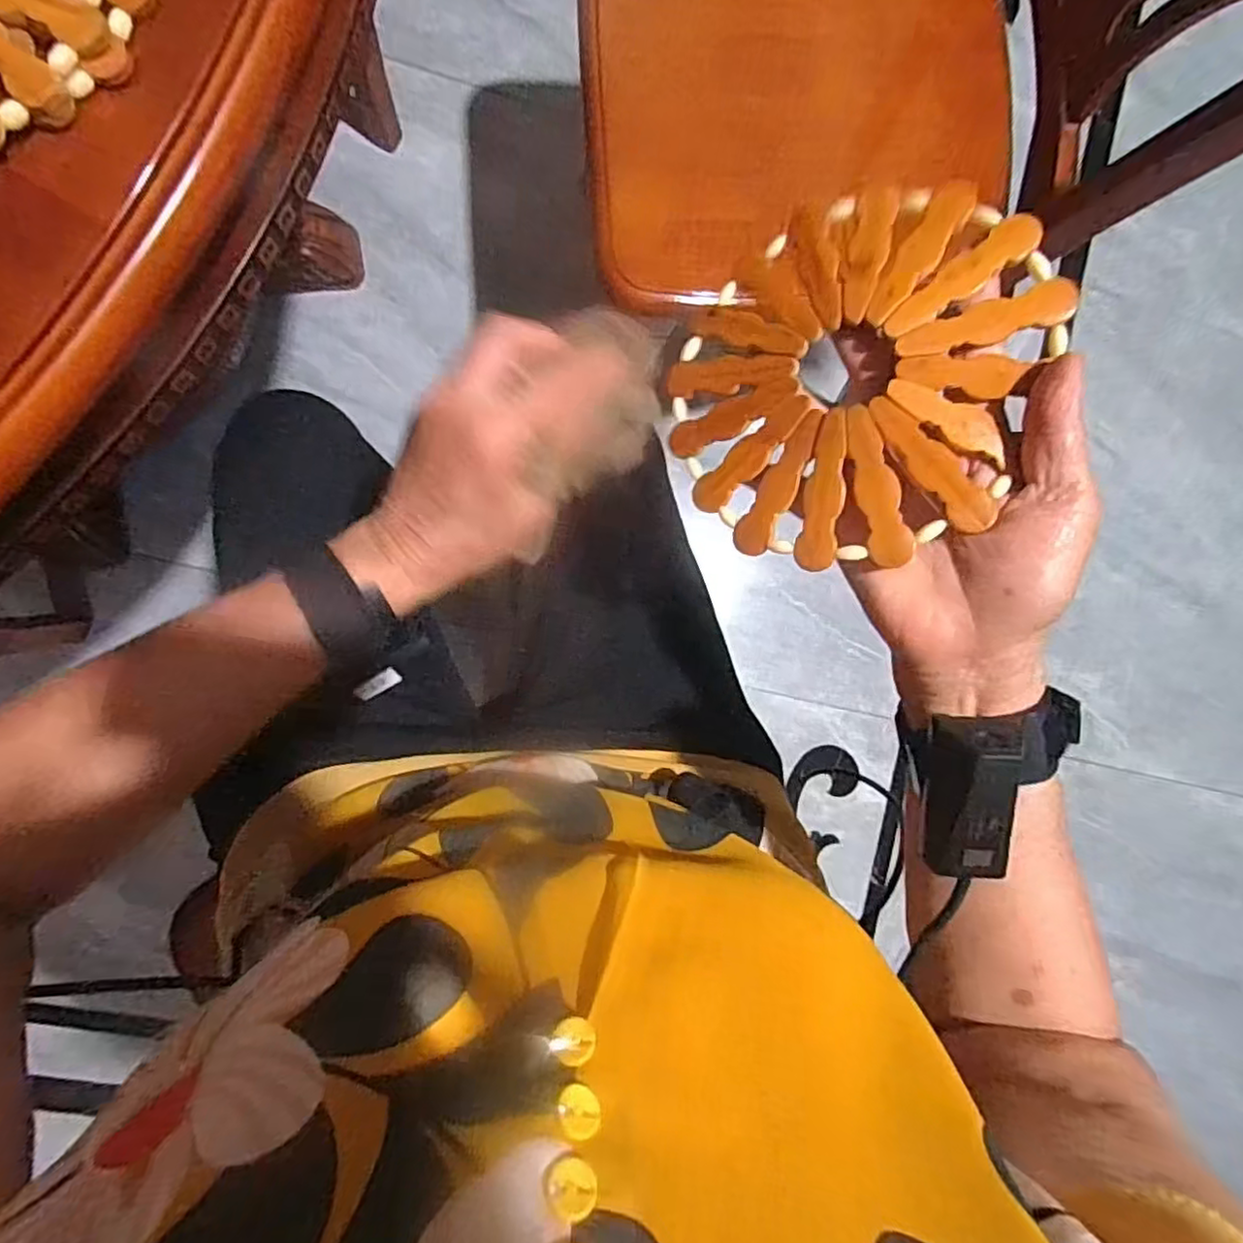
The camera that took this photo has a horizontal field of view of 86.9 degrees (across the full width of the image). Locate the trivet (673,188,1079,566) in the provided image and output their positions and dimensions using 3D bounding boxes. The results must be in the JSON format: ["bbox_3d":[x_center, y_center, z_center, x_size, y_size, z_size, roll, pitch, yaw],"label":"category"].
[{"bbox_3d":[0.095,-0.108,0.290,0.151,0.019,0.159,-1,87,26],"label":"trivet"}]

